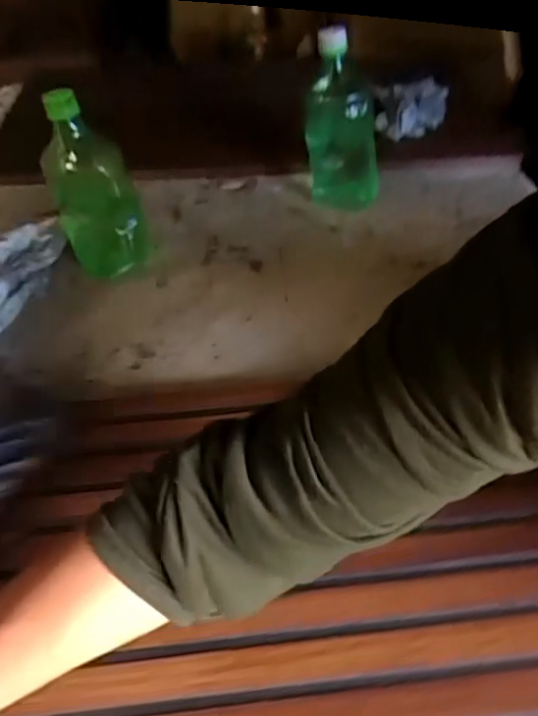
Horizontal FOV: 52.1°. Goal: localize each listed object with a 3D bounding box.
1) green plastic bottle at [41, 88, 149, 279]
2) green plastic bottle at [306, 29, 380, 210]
[{"bbox_3d":[-0.191,-0.191,0.592,0.087,0.185,0.093,-16,50,-13],"label":"green plastic bottle"},{"bbox_3d":[0.098,-0.293,0.700,0.093,0.207,0.098,7,49,7],"label":"green plastic bottle"}]

